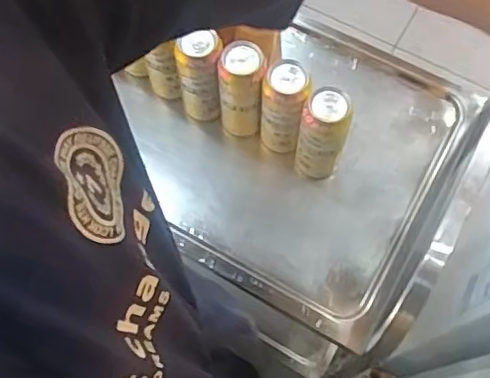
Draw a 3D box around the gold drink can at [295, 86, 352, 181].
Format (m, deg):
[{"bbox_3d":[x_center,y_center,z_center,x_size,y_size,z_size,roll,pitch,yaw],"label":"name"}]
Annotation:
[{"bbox_3d":[0.111,-0.070,0.839,0.063,0.179,0.054,20,69,8],"label":"gold drink can"}]

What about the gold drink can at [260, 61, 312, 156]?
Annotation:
[{"bbox_3d":[0.057,-0.112,0.859,0.060,0.181,0.066,0,68,0],"label":"gold drink can"}]

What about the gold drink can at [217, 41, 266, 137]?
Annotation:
[{"bbox_3d":[-0.005,-0.141,0.867,0.062,0.165,0.070,-3,68,-1],"label":"gold drink can"}]

